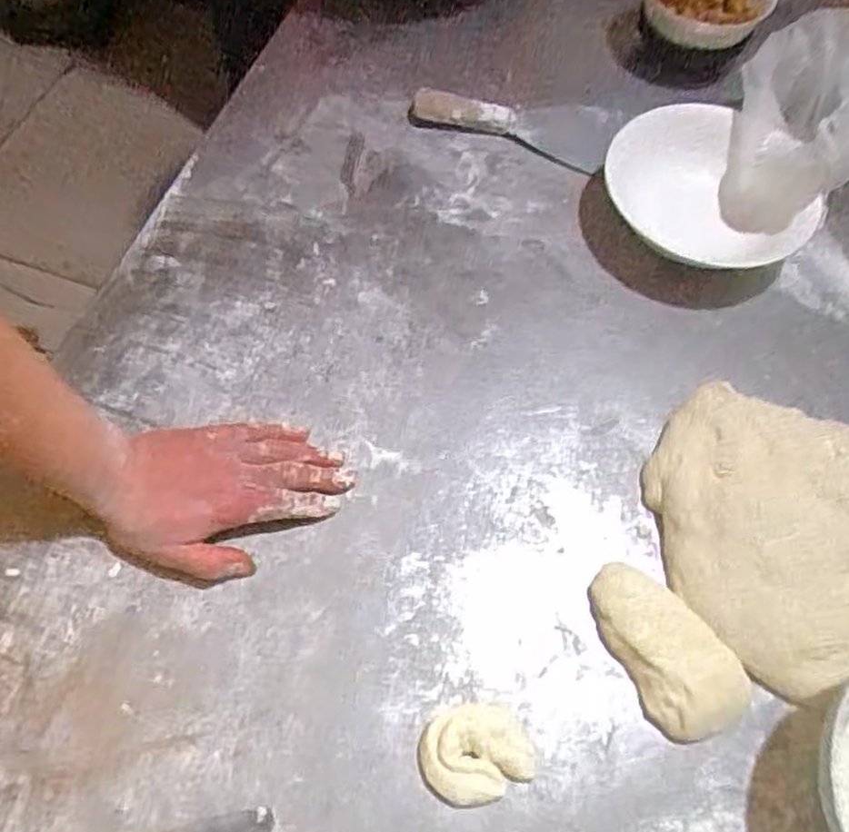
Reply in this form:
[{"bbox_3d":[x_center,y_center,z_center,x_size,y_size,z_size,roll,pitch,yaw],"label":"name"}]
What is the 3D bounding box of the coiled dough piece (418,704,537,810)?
[{"bbox_3d":[0.031,0.212,0.454,0.066,0.017,0.056,-26,68,-14],"label":"coiled dough piece"}]

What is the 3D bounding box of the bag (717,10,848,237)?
[{"bbox_3d":[0.309,-0.244,0.594,0.117,0.147,0.143,32,67,12],"label":"bag"}]

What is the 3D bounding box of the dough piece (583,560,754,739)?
[{"bbox_3d":[0.159,0.153,0.480,0.062,0.028,0.118,-28,69,-15],"label":"dough piece"}]

